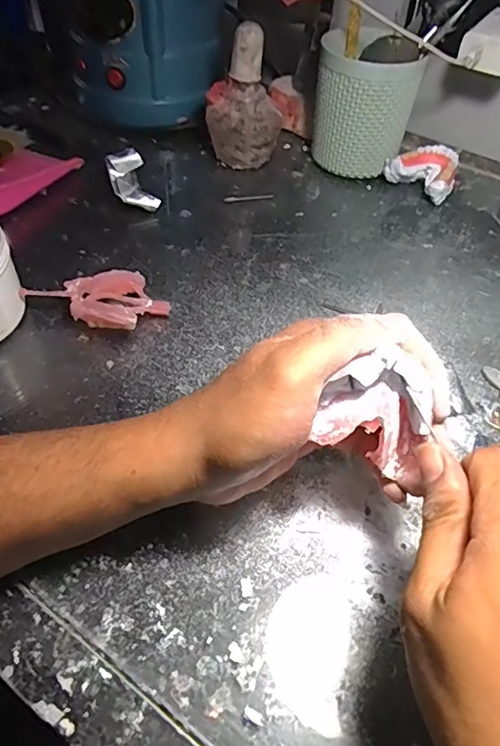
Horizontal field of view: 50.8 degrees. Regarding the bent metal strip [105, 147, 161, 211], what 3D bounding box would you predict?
[{"bbox_3d":[-0.109,-0.177,0.487,0.034,0.028,0.071,-16,52,-16],"label":"bent metal strip"}]

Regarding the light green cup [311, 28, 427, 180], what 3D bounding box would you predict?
[{"bbox_3d":[0.111,-0.261,0.515,0.088,0.120,0.087,2,50,-2],"label":"light green cup"}]

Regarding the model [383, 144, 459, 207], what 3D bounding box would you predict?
[{"bbox_3d":[0.174,-0.198,0.521,0.064,0.034,0.054,35,56,24],"label":"model"}]

